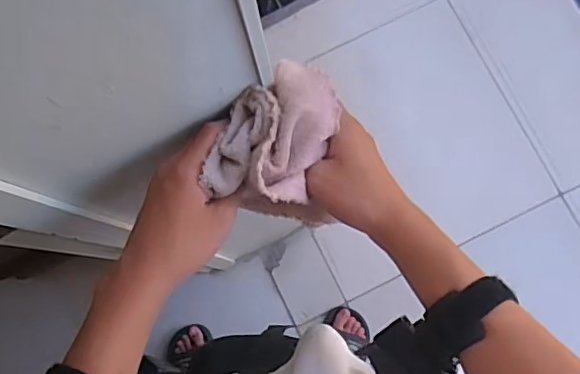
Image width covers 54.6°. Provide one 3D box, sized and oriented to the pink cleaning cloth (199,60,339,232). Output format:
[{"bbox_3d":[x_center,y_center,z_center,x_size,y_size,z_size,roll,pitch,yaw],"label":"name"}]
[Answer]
[{"bbox_3d":[-0.011,-0.037,0.437,0.088,0.046,0.117,10,83,6],"label":"pink cleaning cloth"}]

